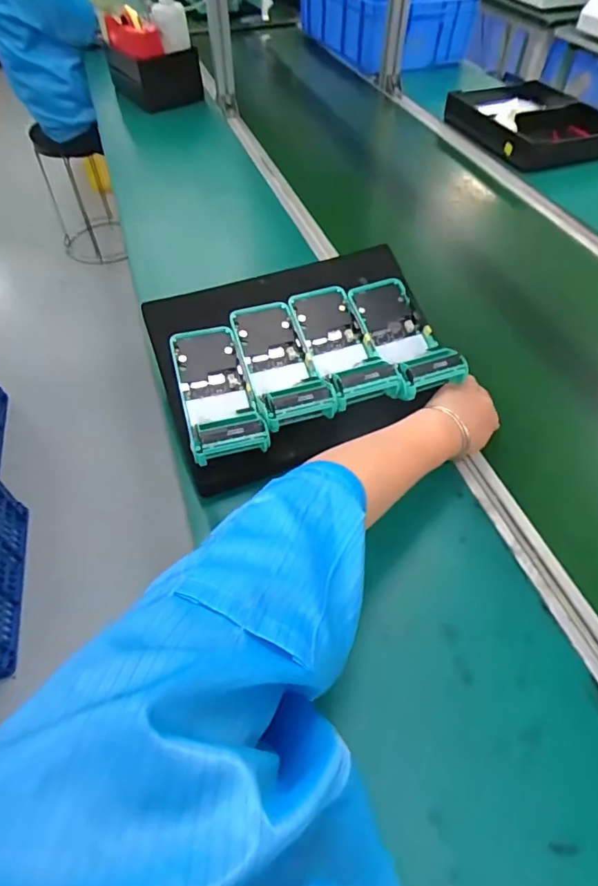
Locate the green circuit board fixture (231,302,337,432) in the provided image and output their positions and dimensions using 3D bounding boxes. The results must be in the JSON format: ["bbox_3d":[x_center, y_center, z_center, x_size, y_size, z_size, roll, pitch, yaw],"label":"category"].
[{"bbox_3d":[-0.023,-0.094,0.541,0.073,0.028,0.172,-14,54,-11],"label":"green circuit board fixture"}]

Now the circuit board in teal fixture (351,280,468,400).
[{"bbox_3d":[0.122,-0.125,0.574,0.081,0.050,0.171,-16,52,-7],"label":"circuit board in teal fixture"}]

